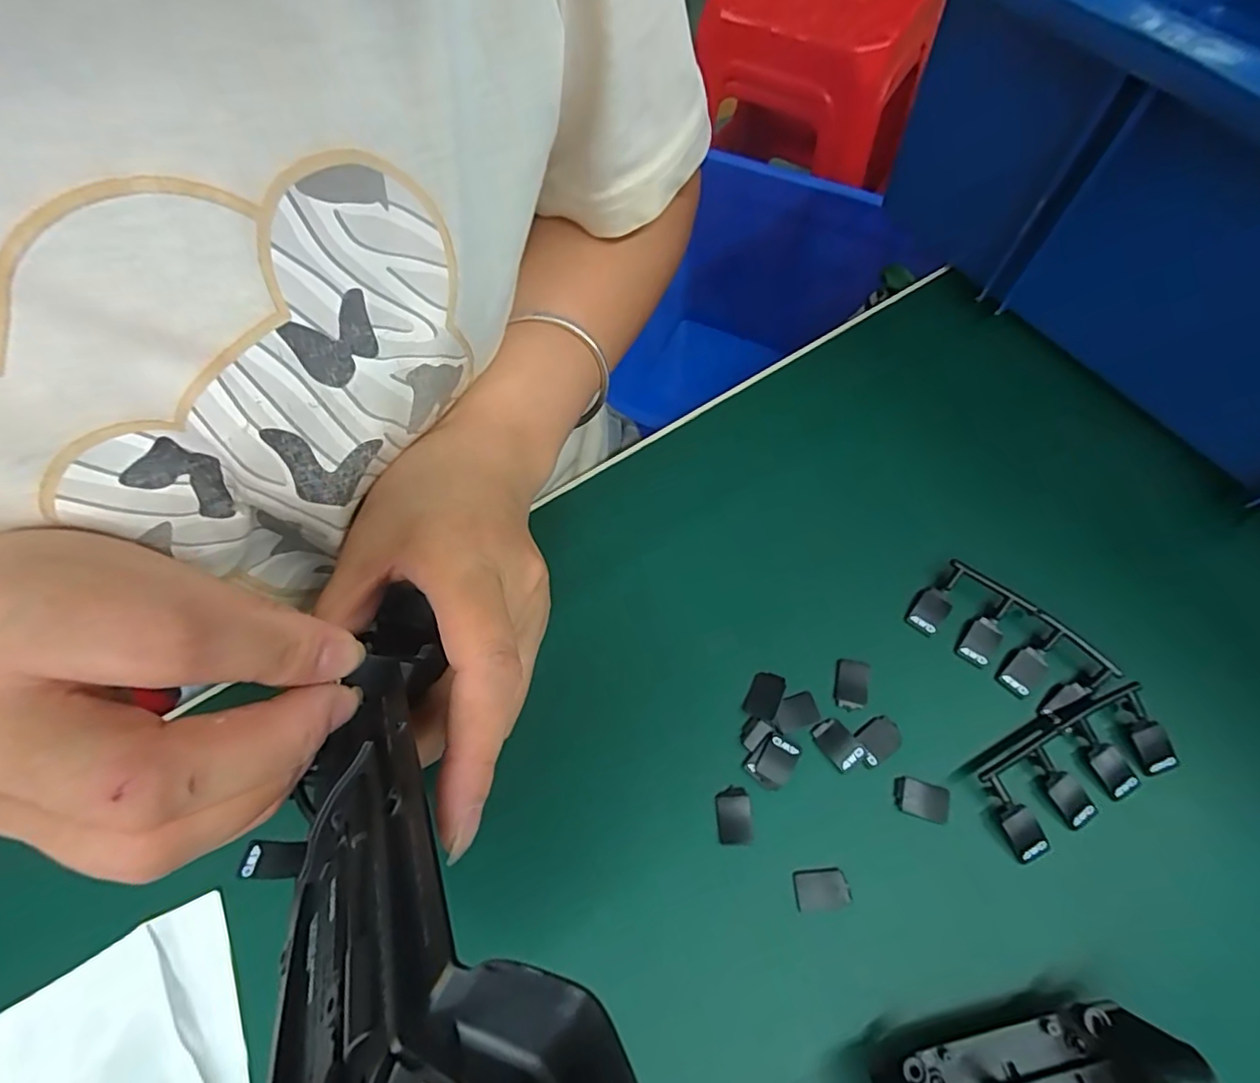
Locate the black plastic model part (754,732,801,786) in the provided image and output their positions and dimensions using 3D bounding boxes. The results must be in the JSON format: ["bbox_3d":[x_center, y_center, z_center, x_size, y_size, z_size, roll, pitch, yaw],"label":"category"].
[{"bbox_3d":[0.049,0.073,0.197,0.011,0.004,0.014,29,71,14],"label":"black plastic model part"}]

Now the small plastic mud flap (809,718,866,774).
[{"bbox_3d":[0.070,0.068,0.198,0.011,0.004,0.017,-33,69,-11],"label":"small plastic mud flap"}]

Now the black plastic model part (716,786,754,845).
[{"bbox_3d":[0.034,0.089,0.191,0.011,0.004,0.016,-4,66,1],"label":"black plastic model part"}]

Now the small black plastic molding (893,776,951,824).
[{"bbox_3d":[0.095,0.084,0.191,0.017,0.004,0.011,14,68,9],"label":"small black plastic molding"}]

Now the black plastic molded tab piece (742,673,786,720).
[{"bbox_3d":[0.047,0.053,0.205,0.011,0.004,0.016,25,70,13],"label":"black plastic molded tab piece"}]

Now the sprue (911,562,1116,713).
[{"bbox_3d":[0.133,0.035,0.208,0.061,0.010,0.028,38,74,17],"label":"sprue"}]

